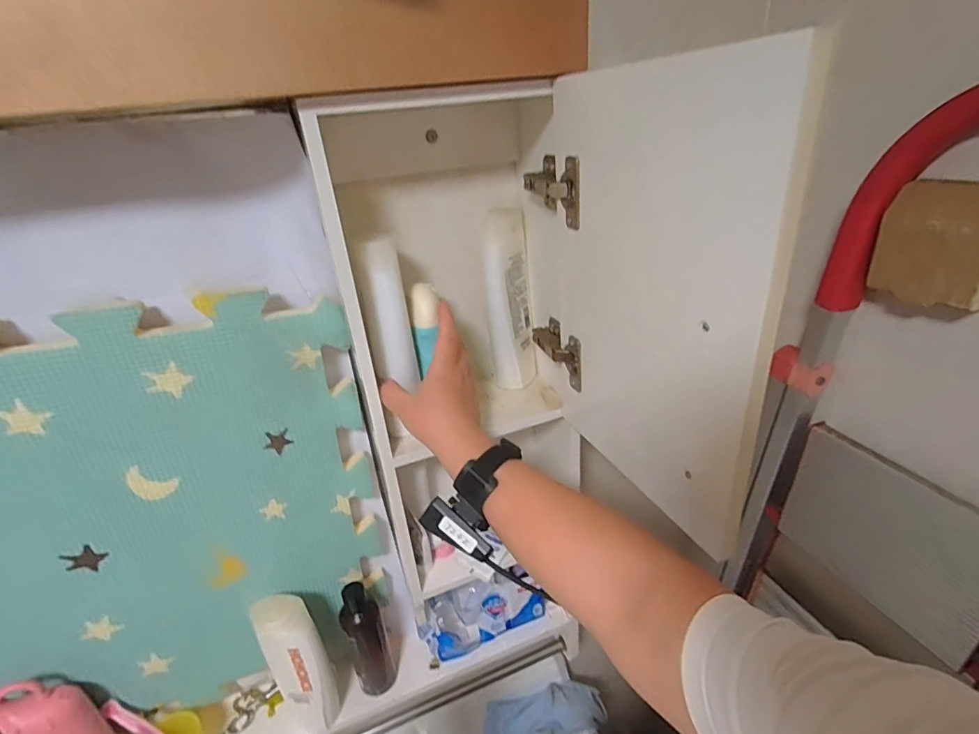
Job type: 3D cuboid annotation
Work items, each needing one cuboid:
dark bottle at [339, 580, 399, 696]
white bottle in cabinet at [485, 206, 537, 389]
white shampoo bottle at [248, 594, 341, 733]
[{"bbox_3d":[-0.166,0.377,0.670,0.054,0.178,0.045,-16,29,-19],"label":"dark bottle"},{"bbox_3d":[0.026,-0.077,0.589,0.050,0.207,0.055,-2,27,7],"label":"white bottle in cabinet"},{"bbox_3d":[-0.237,0.376,0.620,0.062,0.225,0.047,-28,34,-36],"label":"white shampoo bottle"}]

